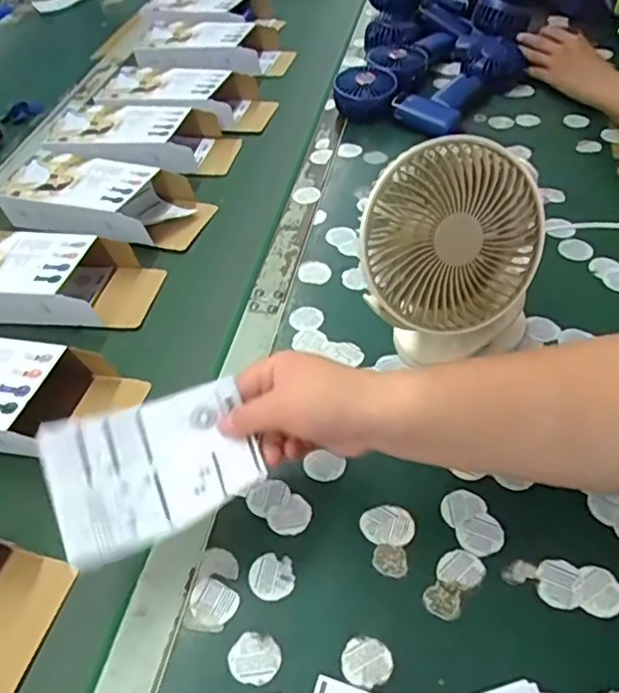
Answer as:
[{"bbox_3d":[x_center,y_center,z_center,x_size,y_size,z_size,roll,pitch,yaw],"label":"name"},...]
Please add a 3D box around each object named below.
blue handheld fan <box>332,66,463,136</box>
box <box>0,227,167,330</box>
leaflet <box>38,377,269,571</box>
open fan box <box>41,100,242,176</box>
[{"bbox_3d":[0.119,-0.331,0.819,0.176,0.051,0.058,24,49,12],"label":"blue handheld fan"},{"bbox_3d":[-0.285,-0.076,0.630,0.235,0.064,0.110,4,43,12],"label":"box"},{"bbox_3d":[-0.103,0.078,0.403,0.129,0.026,0.094,-17,74,-21],"label":"leaflet"},{"bbox_3d":[-0.224,-0.274,0.804,0.240,0.065,0.118,3,43,11],"label":"open fan box"}]

